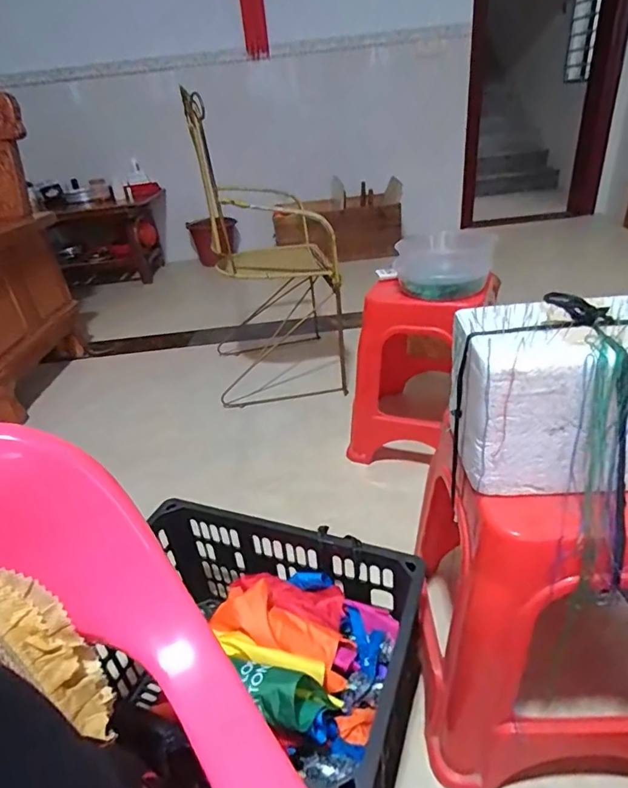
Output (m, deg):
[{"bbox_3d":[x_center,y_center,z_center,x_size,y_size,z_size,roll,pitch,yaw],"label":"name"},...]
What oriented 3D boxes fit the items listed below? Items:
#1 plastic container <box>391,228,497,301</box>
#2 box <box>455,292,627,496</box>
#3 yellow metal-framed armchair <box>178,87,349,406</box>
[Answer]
[{"bbox_3d":[0.312,-0.322,1.174,0.208,0.122,0.182,-6,31,2],"label":"plastic container"},{"bbox_3d":[0.314,0.002,0.570,0.271,0.184,0.179,-3,31,6],"label":"box"},{"bbox_3d":[-0.169,-0.467,1.712,0.506,0.943,0.496,-6,31,2],"label":"yellow metal-framed armchair"}]

